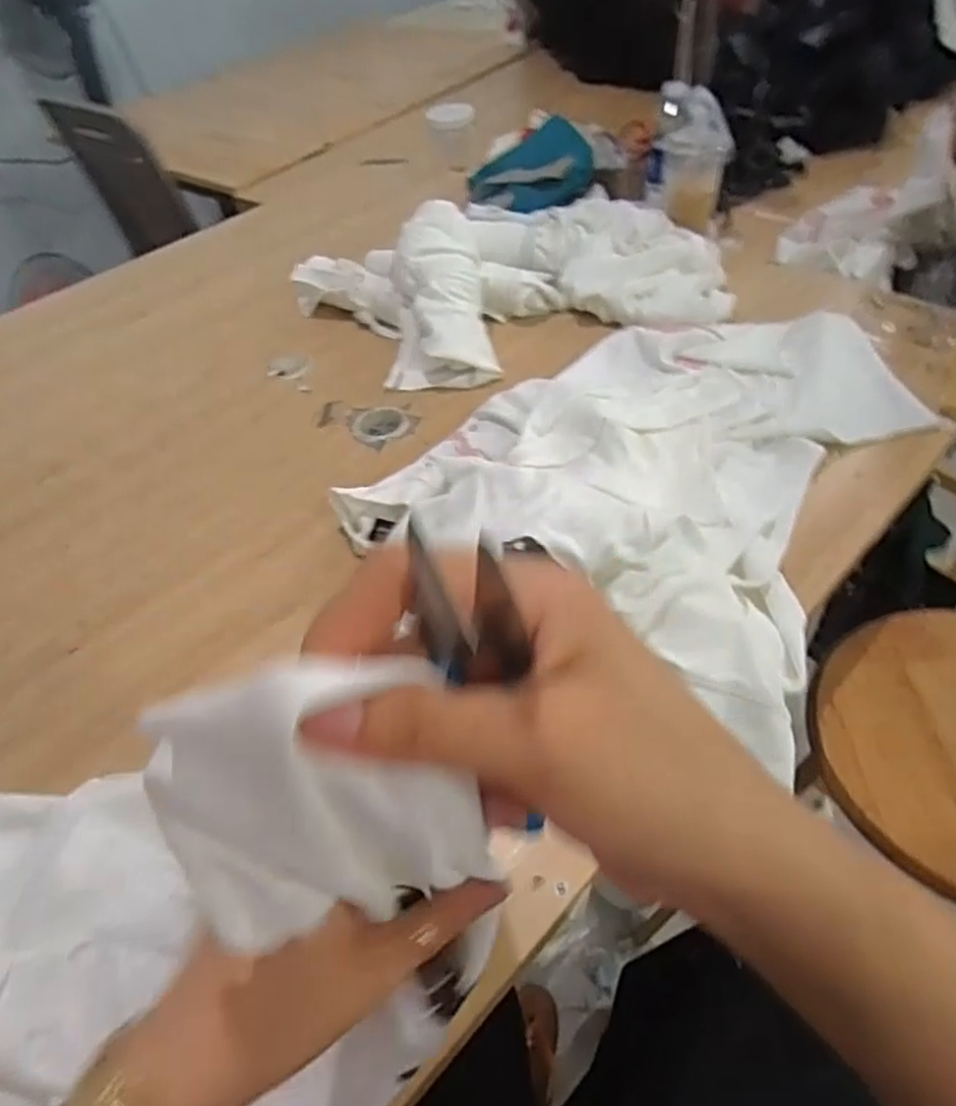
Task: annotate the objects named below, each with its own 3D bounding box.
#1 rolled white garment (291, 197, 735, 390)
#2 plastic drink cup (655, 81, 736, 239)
[{"bbox_3d":[0.046,-0.372,0.938,0.549,0.131,0.327,-15,49,-8],"label":"rolled white garment"},{"bbox_3d":[0.324,-0.600,1.084,0.107,0.181,0.117,2,49,8],"label":"plastic drink cup"}]

